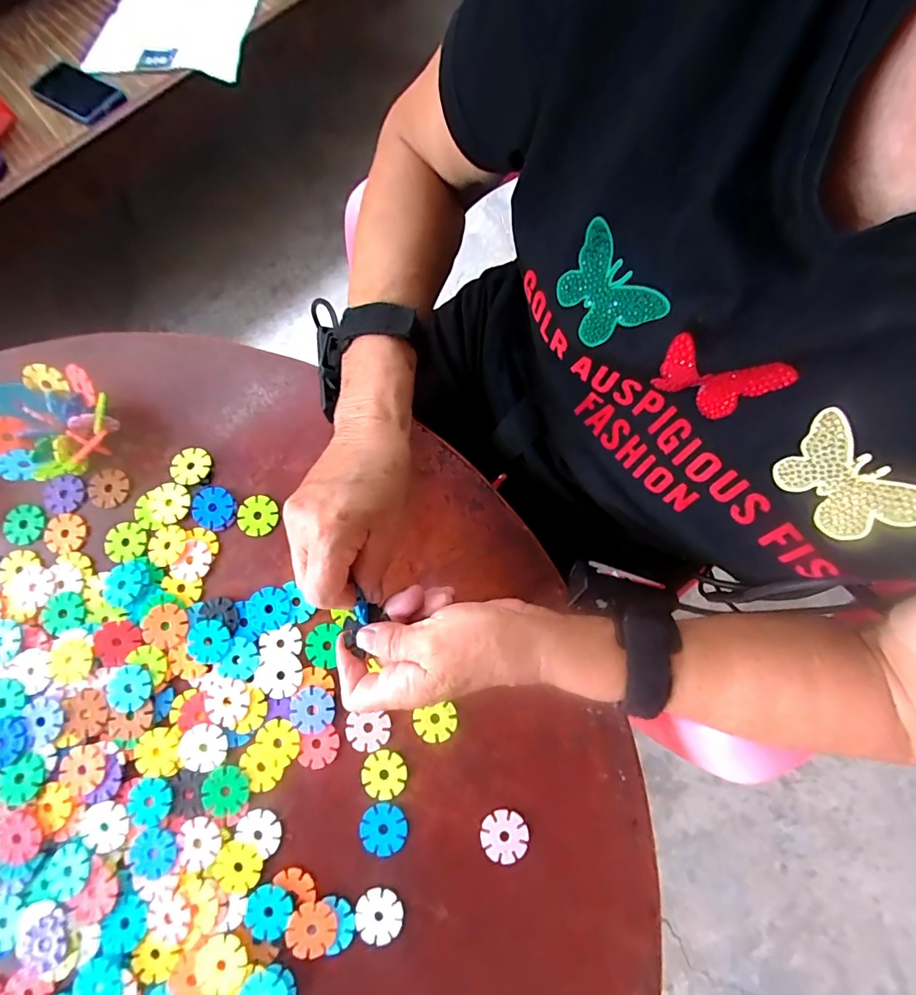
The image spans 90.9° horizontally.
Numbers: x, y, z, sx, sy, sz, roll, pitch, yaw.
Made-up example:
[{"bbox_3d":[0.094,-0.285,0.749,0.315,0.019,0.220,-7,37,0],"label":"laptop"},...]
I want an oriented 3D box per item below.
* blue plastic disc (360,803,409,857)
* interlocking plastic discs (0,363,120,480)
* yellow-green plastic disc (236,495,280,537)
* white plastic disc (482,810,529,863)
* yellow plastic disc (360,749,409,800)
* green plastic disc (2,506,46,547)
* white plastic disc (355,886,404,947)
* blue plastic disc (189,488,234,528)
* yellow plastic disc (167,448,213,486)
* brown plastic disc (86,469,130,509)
[{"bbox_3d":[-0.052,0.231,0.313,0.032,0.004,0.031,0,79,1],"label":"blue plastic disc"},{"bbox_3d":[-0.313,-0.055,0.355,0.084,0.040,0.084,0,79,1],"label":"interlocking plastic discs"},{"bbox_3d":[-0.159,0.014,0.357,0.032,0.004,0.031,0,79,1],"label":"yellow-green plastic disc"},{"bbox_3d":[0.032,0.233,0.310,0.031,0.004,0.029,0,79,1],"label":"white plastic disc"},{"bbox_3d":[-0.053,0.197,0.319,0.031,0.004,0.031,0,79,1],"label":"yellow plastic disc"},{"bbox_3d":[-0.348,0.022,0.360,0.030,0.005,0.031,0,79,1],"label":"green plastic disc"},{"bbox_3d":[-0.054,0.285,0.307,0.032,0.005,0.030,0,79,1],"label":"white plastic disc"},{"bbox_3d":[-0.198,0.008,0.361,0.036,0.004,0.031,31,82,7],"label":"blue plastic disc"},{"bbox_3d":[-0.220,-0.025,0.372,0.031,0.006,0.030,0,79,1],"label":"yellow plastic disc"},{"bbox_3d":[-0.284,-0.008,0.364,0.032,0.004,0.031,0,79,1],"label":"brown plastic disc"}]

